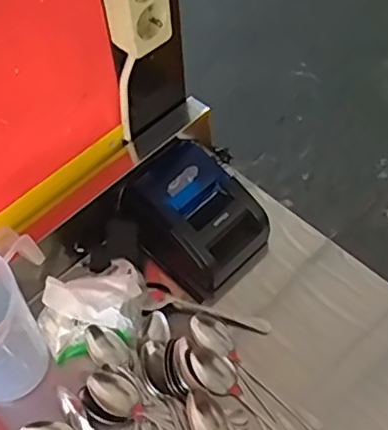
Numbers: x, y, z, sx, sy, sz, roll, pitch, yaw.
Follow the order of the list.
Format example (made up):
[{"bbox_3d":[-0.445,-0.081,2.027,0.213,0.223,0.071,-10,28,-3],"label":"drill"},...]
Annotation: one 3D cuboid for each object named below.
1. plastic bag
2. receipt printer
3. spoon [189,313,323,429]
[{"bbox_3d":[-0.115,0.108,0.685,0.121,0.080,0.076,-23,58,-12],"label":"plastic bag"},{"bbox_3d":[-0.004,-0.004,0.749,0.120,0.098,0.171,-38,62,-21],"label":"receipt printer"},{"bbox_3d":[0.068,0.177,0.669,0.182,0.024,0.036,42,66,12],"label":"spoon"}]

